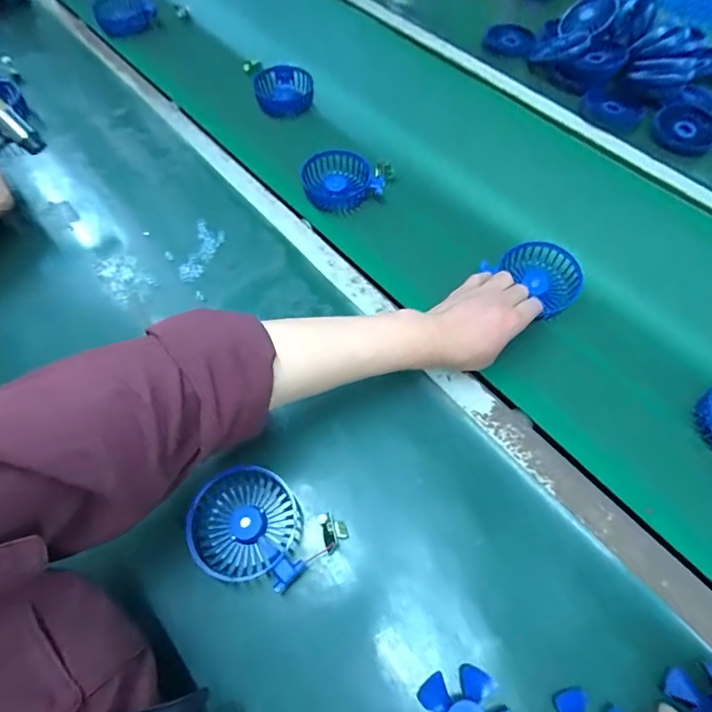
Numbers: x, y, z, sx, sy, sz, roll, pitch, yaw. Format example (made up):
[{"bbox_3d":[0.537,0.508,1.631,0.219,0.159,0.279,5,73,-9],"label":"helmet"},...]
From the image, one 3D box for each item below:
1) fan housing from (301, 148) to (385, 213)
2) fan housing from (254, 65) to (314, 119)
[{"bbox_3d":[-0.019,-0.231,0.588,0.098,0.030,0.081,-14,62,-8],"label":"fan housing"},{"bbox_3d":[-0.110,-0.399,0.679,0.084,0.038,0.075,1,61,0],"label":"fan housing"}]

